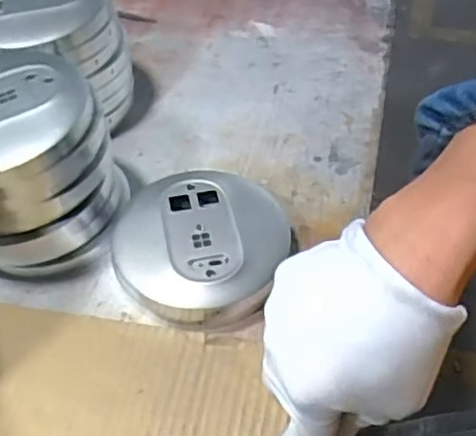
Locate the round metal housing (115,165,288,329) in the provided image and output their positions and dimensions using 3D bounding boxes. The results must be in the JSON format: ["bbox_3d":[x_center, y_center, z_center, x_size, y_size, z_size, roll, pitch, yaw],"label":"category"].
[{"bbox_3d":[-0.027,0.017,0.516,0.131,0.035,0.143,15,50,14],"label":"round metal housing"}]

